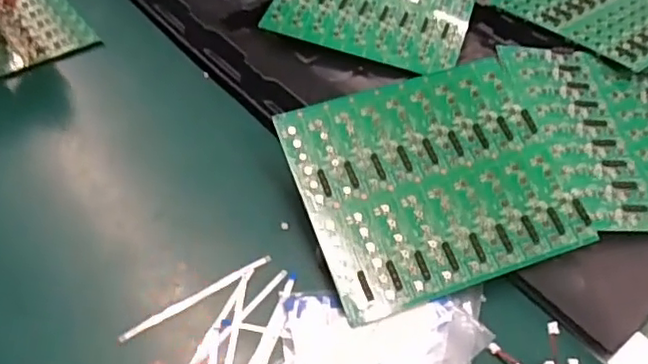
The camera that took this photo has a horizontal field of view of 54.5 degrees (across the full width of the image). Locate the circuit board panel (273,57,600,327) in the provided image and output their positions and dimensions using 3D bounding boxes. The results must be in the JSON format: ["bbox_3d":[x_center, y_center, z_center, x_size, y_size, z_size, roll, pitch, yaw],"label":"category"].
[{"bbox_3d":[0.083,-0.004,0.484,0.197,0.007,0.173,-17,67,-11],"label":"circuit board panel"}]

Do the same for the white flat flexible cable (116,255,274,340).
[{"bbox_3d":[-0.091,0.082,0.456,0.119,0.006,0.009,-27,56,-24],"label":"white flat flexible cable"}]

